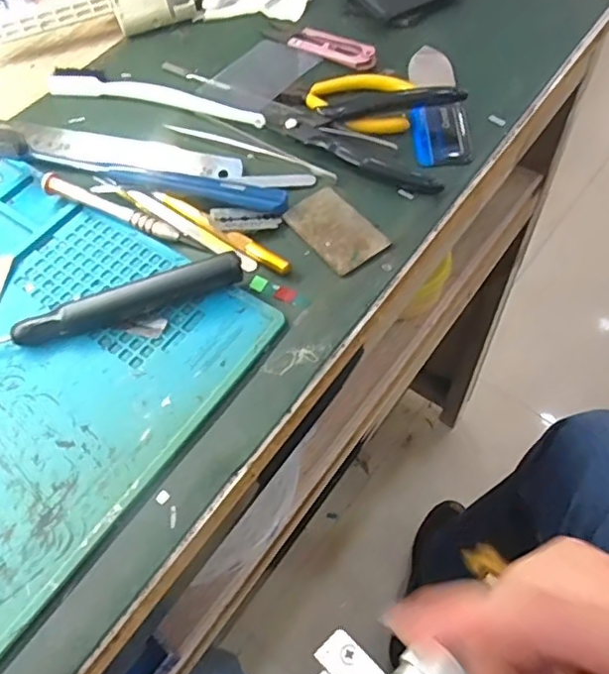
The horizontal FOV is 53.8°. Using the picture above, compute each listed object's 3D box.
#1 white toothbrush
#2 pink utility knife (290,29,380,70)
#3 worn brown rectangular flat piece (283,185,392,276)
[{"bbox_3d":[-0.104,-0.170,0.423,0.172,0.011,0.026,15,61,13],"label":"white toothbrush"},{"bbox_3d":[0.021,-0.215,0.442,0.071,0.008,0.023,32,66,21],"label":"pink utility knife"},{"bbox_3d":[0.018,-0.064,0.350,0.037,0.004,0.059,-33,62,-15],"label":"worn brown rectangular flat piece"}]

